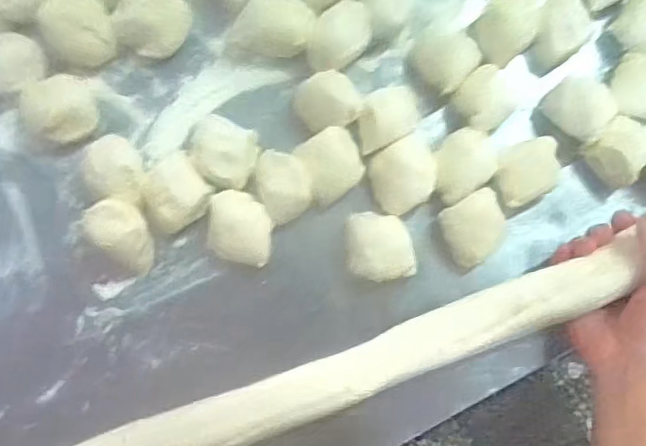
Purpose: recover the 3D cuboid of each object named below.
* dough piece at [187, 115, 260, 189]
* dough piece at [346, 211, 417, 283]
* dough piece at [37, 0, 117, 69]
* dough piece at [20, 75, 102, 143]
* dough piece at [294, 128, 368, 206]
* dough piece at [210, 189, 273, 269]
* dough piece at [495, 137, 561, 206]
[{"bbox_3d":[-0.076,-0.053,0.444,0.050,0.024,0.048,0,84,-2],"label":"dough piece"},{"bbox_3d":[0.044,0.018,0.439,0.050,0.030,0.050,-3,84,-2],"label":"dough piece"},{"bbox_3d":[-0.189,-0.149,0.448,0.048,0.031,0.058,-34,86,-5],"label":"dough piece"},{"bbox_3d":[-0.198,-0.085,0.437,0.050,0.030,0.047,0,84,-2],"label":"dough piece"},{"bbox_3d":[0.005,-0.045,0.444,0.051,0.027,0.047,-36,86,-5],"label":"dough piece"},{"bbox_3d":[-0.062,0.004,0.438,0.045,0.026,0.053,3,84,-1],"label":"dough piece"},{"bbox_3d":[0.160,-0.040,0.456,0.055,0.021,0.044,-23,85,-4],"label":"dough piece"}]

